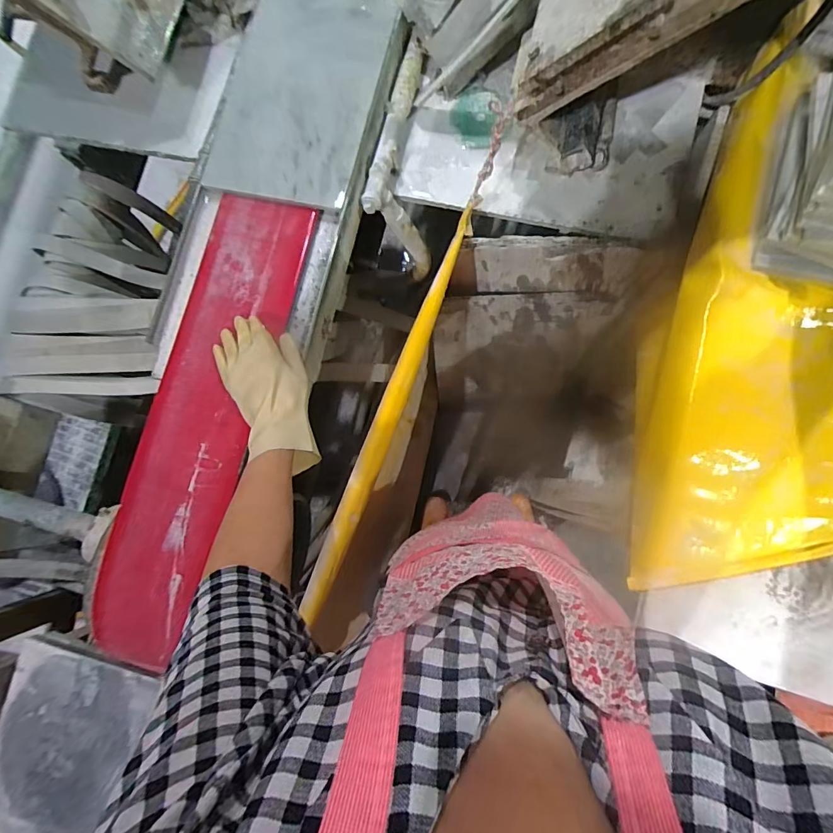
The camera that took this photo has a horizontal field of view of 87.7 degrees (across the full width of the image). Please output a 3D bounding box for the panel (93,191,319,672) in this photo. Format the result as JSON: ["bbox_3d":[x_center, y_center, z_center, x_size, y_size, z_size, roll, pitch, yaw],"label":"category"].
[{"bbox_3d":[-0.275,0.003,0.561,0.136,0.054,0.602,14,80,1],"label":"panel"}]

